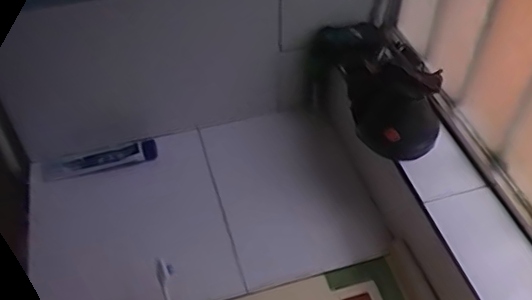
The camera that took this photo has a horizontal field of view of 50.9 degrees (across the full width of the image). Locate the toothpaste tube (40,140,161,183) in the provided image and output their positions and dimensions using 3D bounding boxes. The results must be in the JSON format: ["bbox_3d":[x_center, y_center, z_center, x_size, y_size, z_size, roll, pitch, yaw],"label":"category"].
[{"bbox_3d":[-0.262,0.015,0.880,0.181,0.033,0.033,-11,48,6],"label":"toothpaste tube"}]

